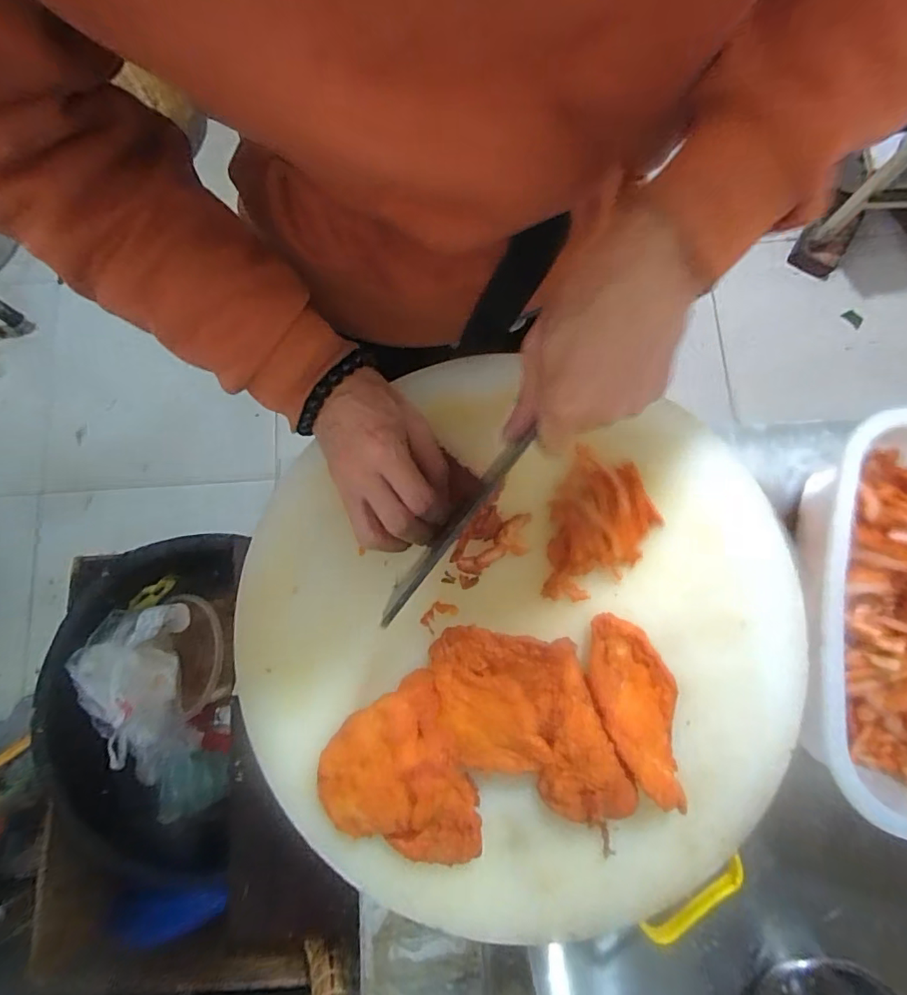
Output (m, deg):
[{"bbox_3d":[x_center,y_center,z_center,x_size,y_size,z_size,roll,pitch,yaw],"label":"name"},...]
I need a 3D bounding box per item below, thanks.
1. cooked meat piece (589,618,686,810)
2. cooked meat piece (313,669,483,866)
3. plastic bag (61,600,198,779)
[{"bbox_3d":[0.127,0.143,0.358,0.056,0.037,0.120,-15,80,-3],"label":"cooked meat piece"},{"bbox_3d":[-0.039,0.194,0.345,0.098,0.043,0.123,-22,80,-4],"label":"cooked meat piece"},{"bbox_3d":[-0.425,0.254,0.664,0.136,0.106,0.219,-9,80,-2],"label":"plastic bag"}]

